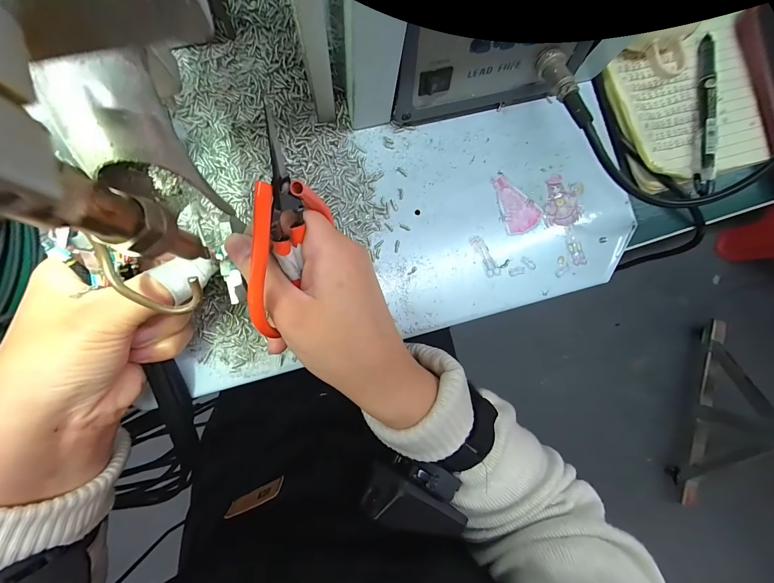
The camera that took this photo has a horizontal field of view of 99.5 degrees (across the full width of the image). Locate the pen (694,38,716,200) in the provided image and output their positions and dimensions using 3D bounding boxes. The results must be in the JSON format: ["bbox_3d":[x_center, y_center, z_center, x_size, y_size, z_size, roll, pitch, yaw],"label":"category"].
[{"bbox_3d":[0.251,-0.139,0.257,0.014,0.013,0.133,11,84,-6],"label":"pen"}]

